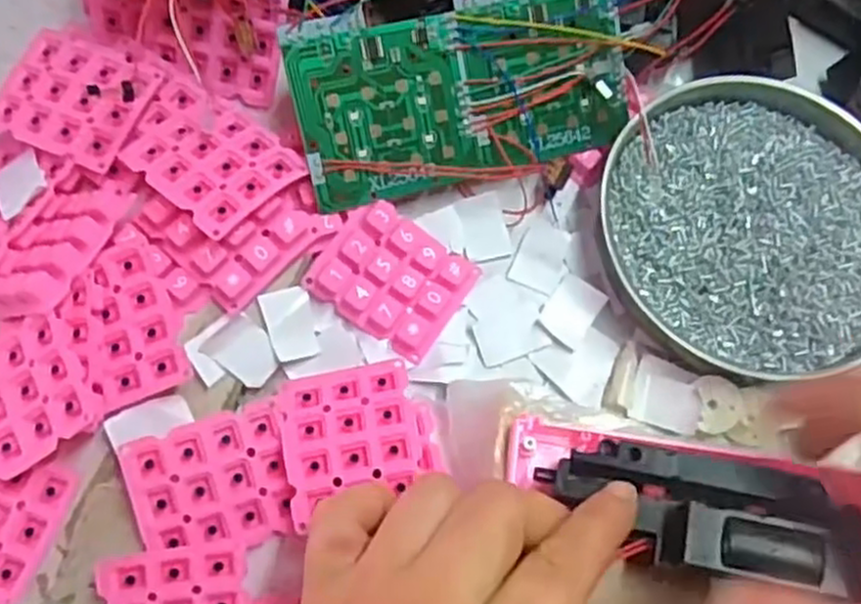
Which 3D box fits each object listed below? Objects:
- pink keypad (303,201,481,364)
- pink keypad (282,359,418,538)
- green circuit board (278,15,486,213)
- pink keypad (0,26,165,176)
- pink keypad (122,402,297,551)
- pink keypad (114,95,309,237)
[{"bbox_3d":[-0.015,-0.011,0.313,0.058,0.012,0.049,36,75,-3],"label":"pink keypad"},{"bbox_3d":[-0.030,0.051,0.288,0.049,0.010,0.054,-9,73,-5],"label":"pink keypad"},{"bbox_3d":[-0.018,-0.079,0.308,0.071,0.004,0.071,-16,108,-13],"label":"green circuit board"},{"bbox_3d":[-0.145,-0.084,0.308,0.056,0.006,0.053,22,73,5],"label":"pink keypad"},{"bbox_3d":[-0.079,0.066,0.278,0.054,0.011,0.047,-16,74,-7],"label":"pink keypad"},{"bbox_3d":[-0.088,-0.058,0.300,0.060,0.008,0.047,40,75,10],"label":"pink keypad"}]

